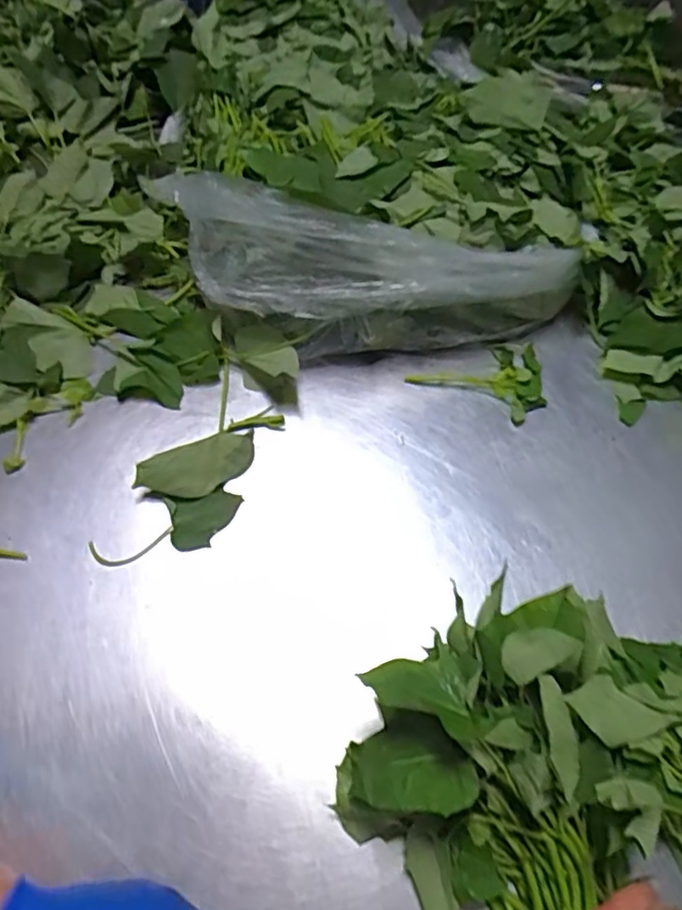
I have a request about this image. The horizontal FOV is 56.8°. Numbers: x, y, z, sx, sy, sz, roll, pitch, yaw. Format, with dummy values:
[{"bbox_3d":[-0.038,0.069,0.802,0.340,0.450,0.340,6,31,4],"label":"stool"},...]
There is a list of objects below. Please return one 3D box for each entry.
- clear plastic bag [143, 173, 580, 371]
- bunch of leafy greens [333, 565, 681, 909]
[{"bbox_3d":[-0.005,-0.202,0.642,0.481,0.144,0.162,11,61,5],"label":"clear plastic bag"},{"bbox_3d":[0.192,0.213,0.421,0.357,0.100,0.235,9,61,4],"label":"bunch of leafy greens"}]

